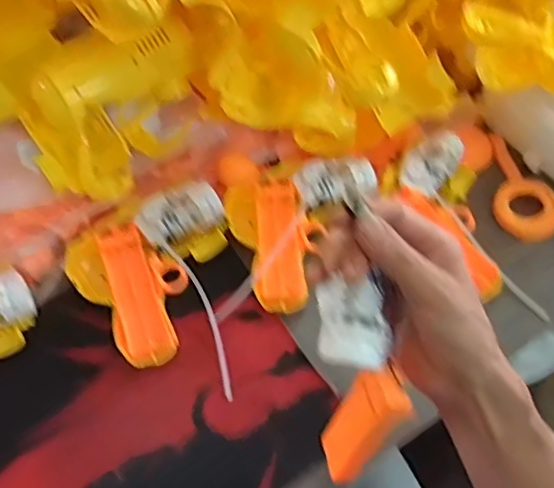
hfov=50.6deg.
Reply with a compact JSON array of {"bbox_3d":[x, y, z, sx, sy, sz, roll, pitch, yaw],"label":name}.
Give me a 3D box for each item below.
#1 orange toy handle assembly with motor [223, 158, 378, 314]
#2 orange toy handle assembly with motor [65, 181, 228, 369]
[{"bbox_3d":[0.028,-0.011,0.509,0.130,0.038,0.124,-8,60,-7],"label":"orange toy handle assembly with motor"},{"bbox_3d":[-0.091,0.020,0.487,0.131,0.043,0.114,-34,67,-20],"label":"orange toy handle assembly with motor"}]

